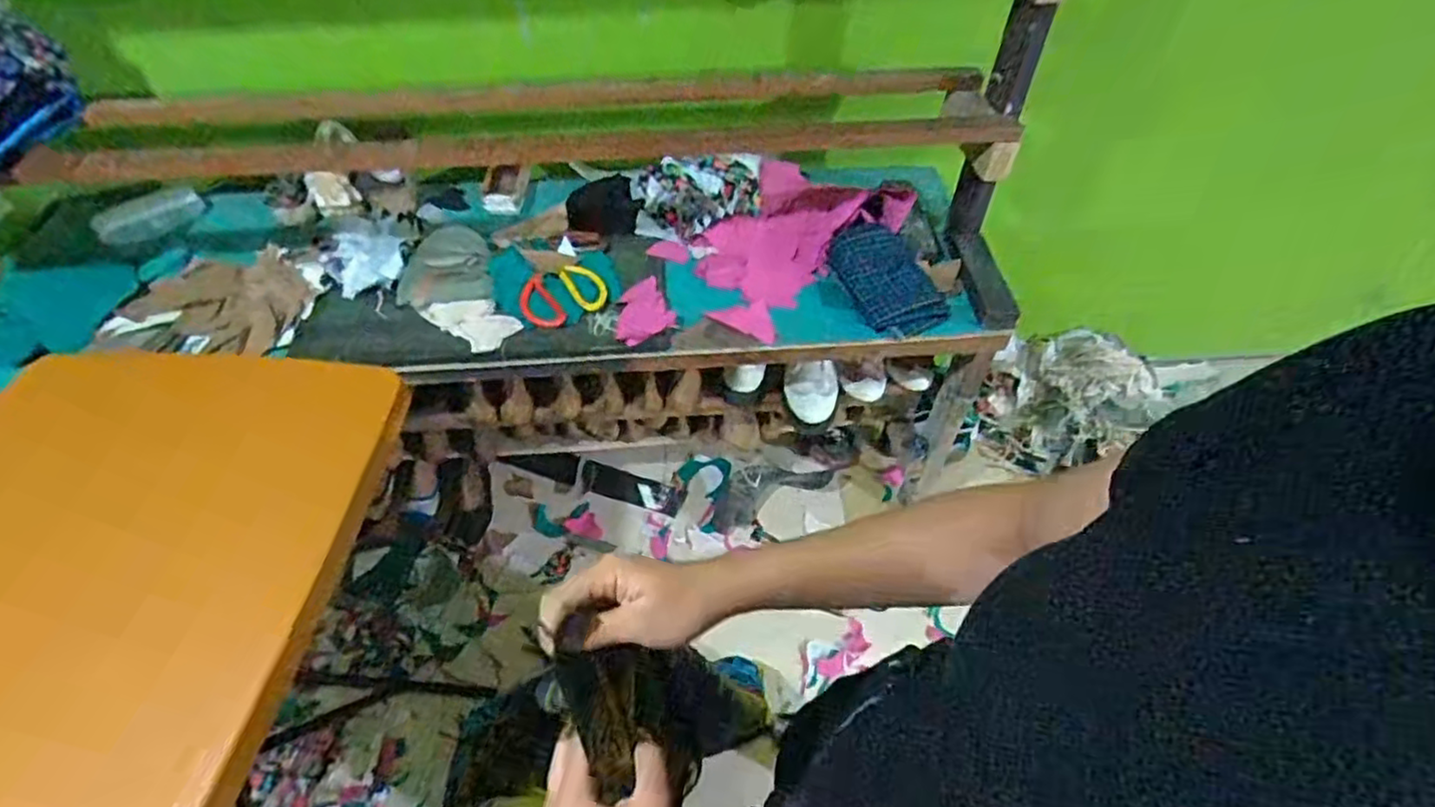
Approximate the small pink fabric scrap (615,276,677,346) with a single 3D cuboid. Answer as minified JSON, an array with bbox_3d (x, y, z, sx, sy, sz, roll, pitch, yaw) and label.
[{"bbox_3d":[-0.116,-0.139,1.005,0.090,0.017,0.125,-19,53,-15],"label":"small pink fabric scrap"}]

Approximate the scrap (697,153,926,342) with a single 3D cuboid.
[{"bbox_3d":[0.110,-0.265,1.076,0.239,0.067,0.366,35,59,25],"label":"scrap"}]

